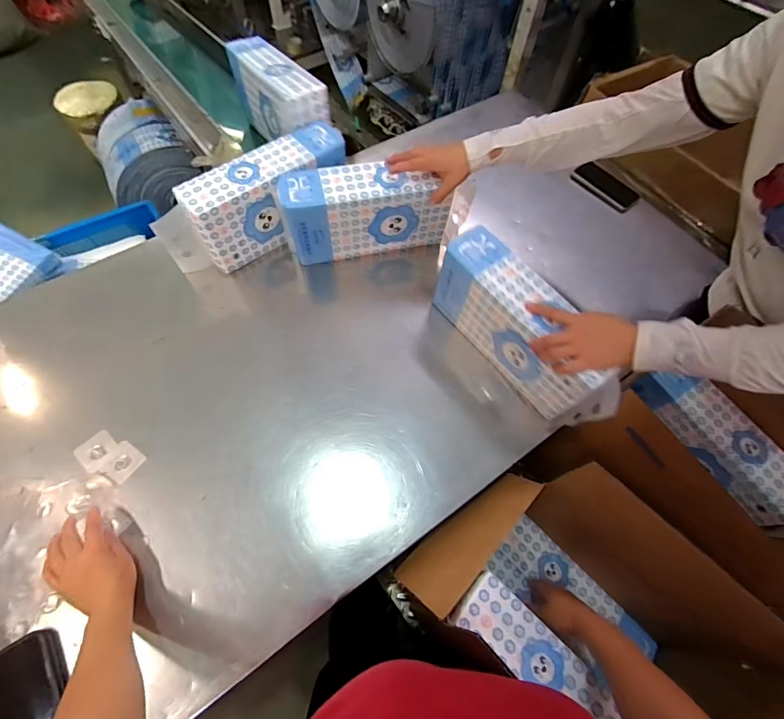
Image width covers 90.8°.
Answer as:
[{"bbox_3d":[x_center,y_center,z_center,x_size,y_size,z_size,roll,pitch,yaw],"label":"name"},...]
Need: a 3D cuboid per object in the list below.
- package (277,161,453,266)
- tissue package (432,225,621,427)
[{"bbox_3d":[-0.051,-0.296,0.777,0.310,0.153,0.085,-10,65,-8],"label":"package"},{"bbox_3d":[0.224,-0.047,0.671,0.086,0.159,0.348,-33,70,-17],"label":"tissue package"}]

